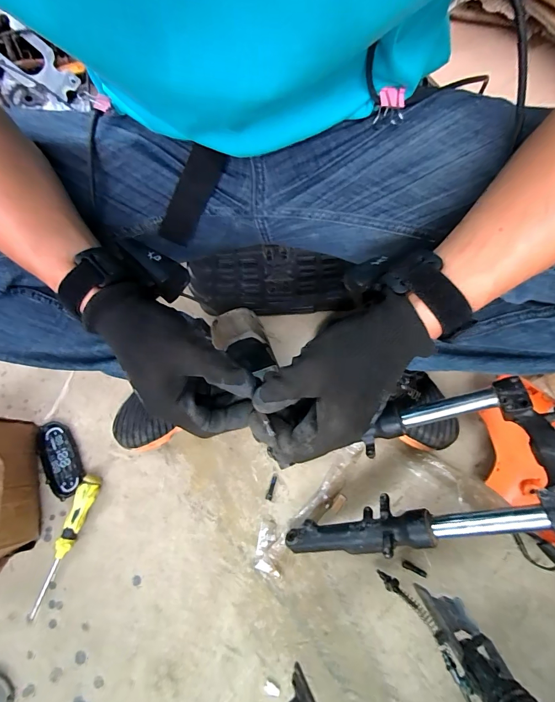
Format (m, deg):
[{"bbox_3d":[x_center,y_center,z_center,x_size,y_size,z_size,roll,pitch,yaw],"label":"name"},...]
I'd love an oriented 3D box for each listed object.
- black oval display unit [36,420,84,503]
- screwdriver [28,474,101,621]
[{"bbox_3d":[-0.365,0.179,0.580,0.057,0.012,0.128,-28,73,-6],"label":"black oval display unit"},{"bbox_3d":[-0.326,0.295,0.532,0.028,0.026,0.200,16,74,7],"label":"screwdriver"}]

